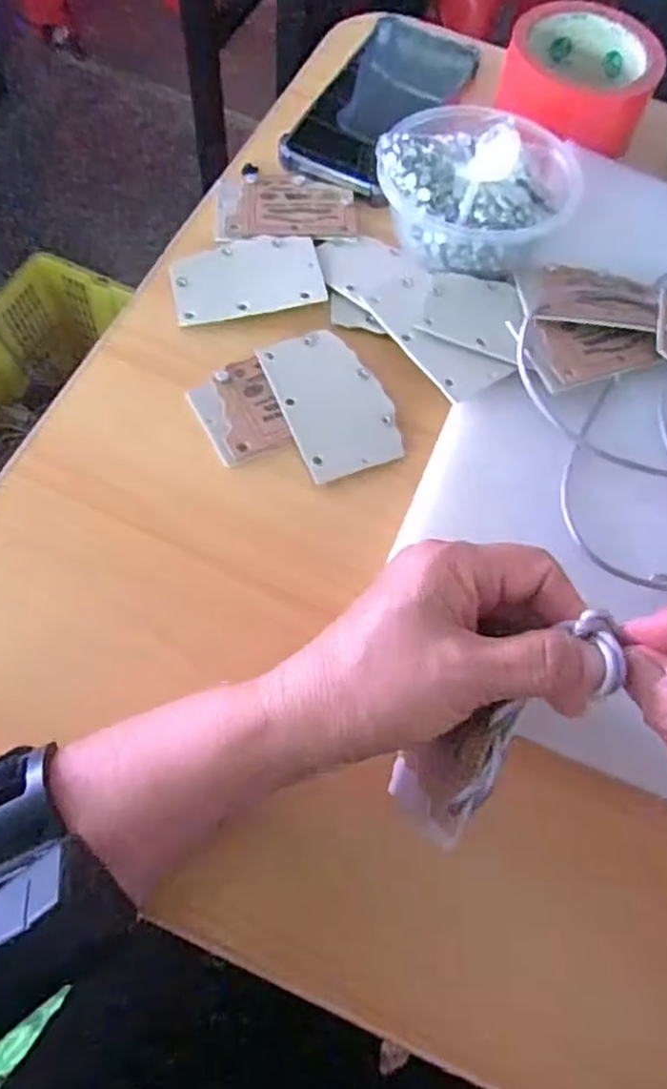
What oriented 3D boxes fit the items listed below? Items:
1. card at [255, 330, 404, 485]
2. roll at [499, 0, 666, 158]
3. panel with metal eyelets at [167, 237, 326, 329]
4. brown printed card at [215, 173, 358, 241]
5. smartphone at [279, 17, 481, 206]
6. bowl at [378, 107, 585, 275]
[{"bbox_3d":[0.000,-0.076,0.365,0.054,0.004,0.083,-21,75,-11],"label":"card"},{"bbox_3d":[0.163,-0.312,0.453,0.094,0.038,0.095,1,67,-3],"label":"roll"},{"bbox_3d":[-0.050,-0.154,0.395,0.084,0.004,0.053,-13,68,-6],"label":"panel with metal eyelets"},{"bbox_3d":[-0.029,-0.208,0.422,0.084,0.004,0.057,-3,67,-5],"label":"brown printed card"},{"bbox_3d":[0.034,-0.301,0.461,0.074,0.011,0.174,27,68,8],"label":"smartphone"},{"bbox_3d":[0.081,-0.207,0.394,0.095,0.063,0.097,1,67,-3],"label":"bowl"}]

